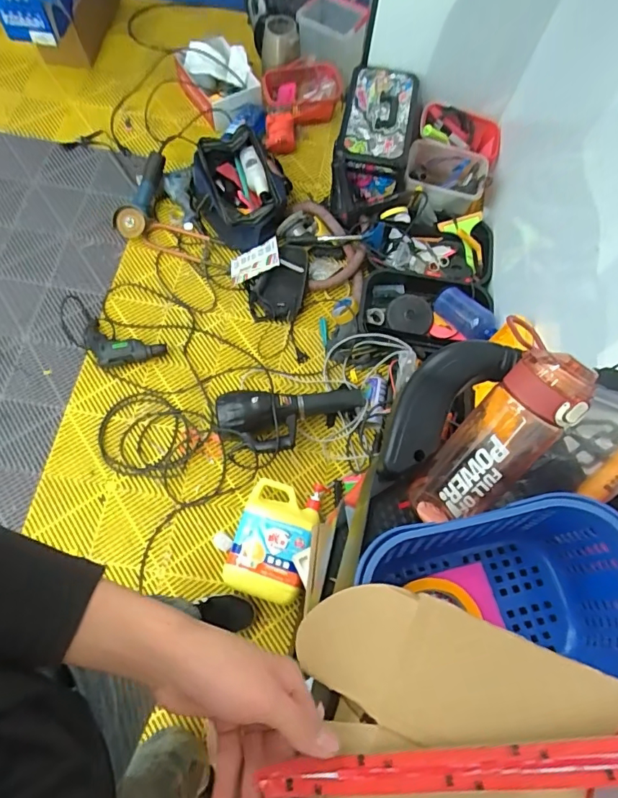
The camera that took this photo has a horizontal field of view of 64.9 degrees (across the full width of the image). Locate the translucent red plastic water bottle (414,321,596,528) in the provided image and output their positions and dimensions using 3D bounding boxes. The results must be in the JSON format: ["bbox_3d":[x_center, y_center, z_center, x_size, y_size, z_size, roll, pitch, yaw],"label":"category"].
[{"bbox_3d":[0.172,0.040,0.464,0.087,0.062,0.204,41,115,14],"label":"translucent red plastic water bottle"}]

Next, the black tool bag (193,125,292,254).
[{"bbox_3d":[-0.232,-0.716,1.650,0.311,0.166,0.430,-12,72,-8],"label":"black tool bag"}]

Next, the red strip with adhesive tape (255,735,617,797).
[{"bbox_3d":[0.153,0.249,0.331,0.357,0.020,0.026,-4,69,0],"label":"red strip with adhesive tape"}]

